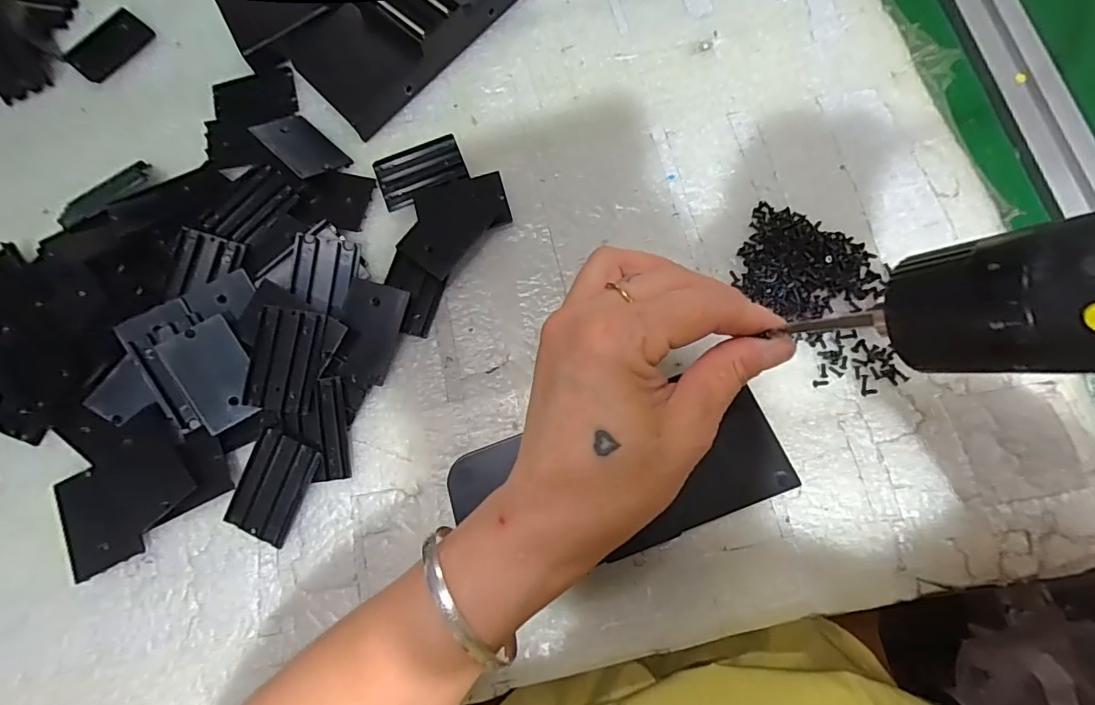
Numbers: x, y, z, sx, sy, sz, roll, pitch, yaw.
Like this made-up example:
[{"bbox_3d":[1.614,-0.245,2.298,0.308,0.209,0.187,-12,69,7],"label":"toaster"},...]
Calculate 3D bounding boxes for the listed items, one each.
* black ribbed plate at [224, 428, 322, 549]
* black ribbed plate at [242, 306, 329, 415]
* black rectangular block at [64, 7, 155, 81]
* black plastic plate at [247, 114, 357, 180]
[{"bbox_3d":[-0.144,0.071,0.264,0.033,0.005,0.053,25,90,-4],"label":"black ribbed plate"},{"bbox_3d":[-0.140,0.004,0.268,0.036,0.006,0.054,8,85,0],"label":"black ribbed plate"},{"bbox_3d":[-0.305,-0.214,0.351,0.039,0.007,0.054,39,80,11],"label":"black rectangular block"},{"bbox_3d":[-0.154,-0.129,0.315,0.055,0.004,0.034,41,56,13],"label":"black plastic plate"}]

